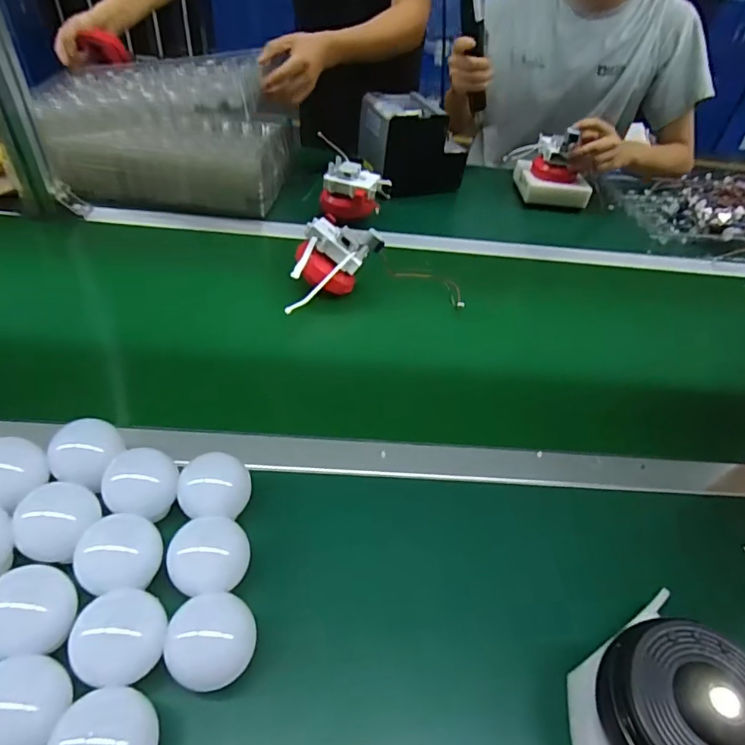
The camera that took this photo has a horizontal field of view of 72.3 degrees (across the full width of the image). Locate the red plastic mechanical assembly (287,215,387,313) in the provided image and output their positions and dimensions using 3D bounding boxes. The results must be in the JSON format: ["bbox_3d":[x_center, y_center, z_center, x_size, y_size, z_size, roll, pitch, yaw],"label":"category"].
[{"bbox_3d":[-0.049,-0.139,0.685,0.096,0.078,0.148,12,45,5],"label":"red plastic mechanical assembly"}]

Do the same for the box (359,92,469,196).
[{"bbox_3d":[0.075,-0.432,0.963,0.163,0.139,0.138,-18,50,-23],"label":"box"}]

